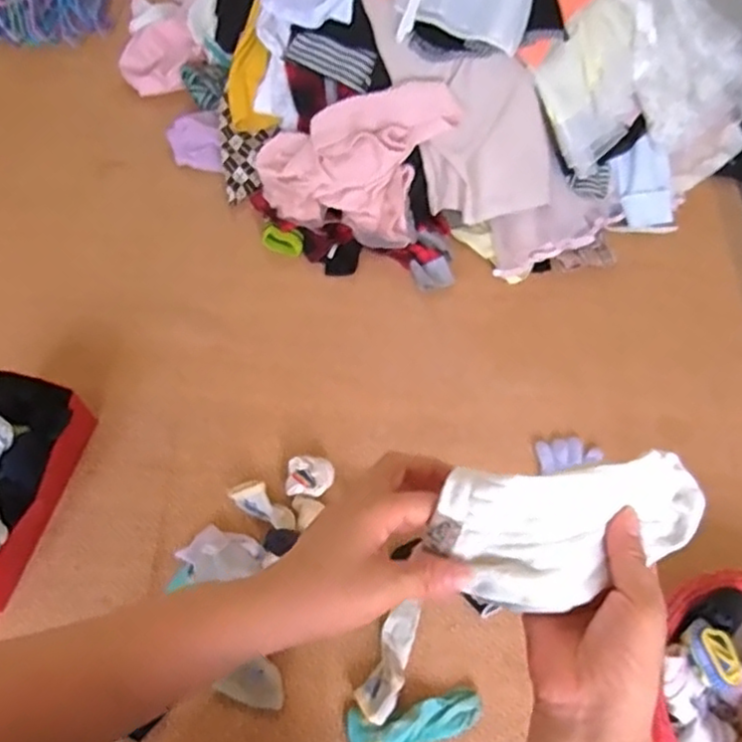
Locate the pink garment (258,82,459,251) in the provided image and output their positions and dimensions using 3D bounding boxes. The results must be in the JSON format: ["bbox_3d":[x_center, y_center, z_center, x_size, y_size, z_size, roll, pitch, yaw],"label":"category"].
[{"bbox_3d":[-0.040,-0.358,1.063,0.297,0.264,0.067,22,19,12],"label":"pink garment"}]

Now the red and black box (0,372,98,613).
[{"bbox_3d":[-0.484,0.147,0.843,0.145,0.098,0.278,13,62,5],"label":"red and black box"}]

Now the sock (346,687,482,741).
[{"bbox_3d":[0.054,0.424,0.775,0.160,0.027,0.064,-7,62,-6],"label":"sock"}]

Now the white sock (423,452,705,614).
[{"bbox_3d":[0.115,0.092,0.374,0.153,0.045,0.076,-2,62,-3],"label":"white sock"}]

